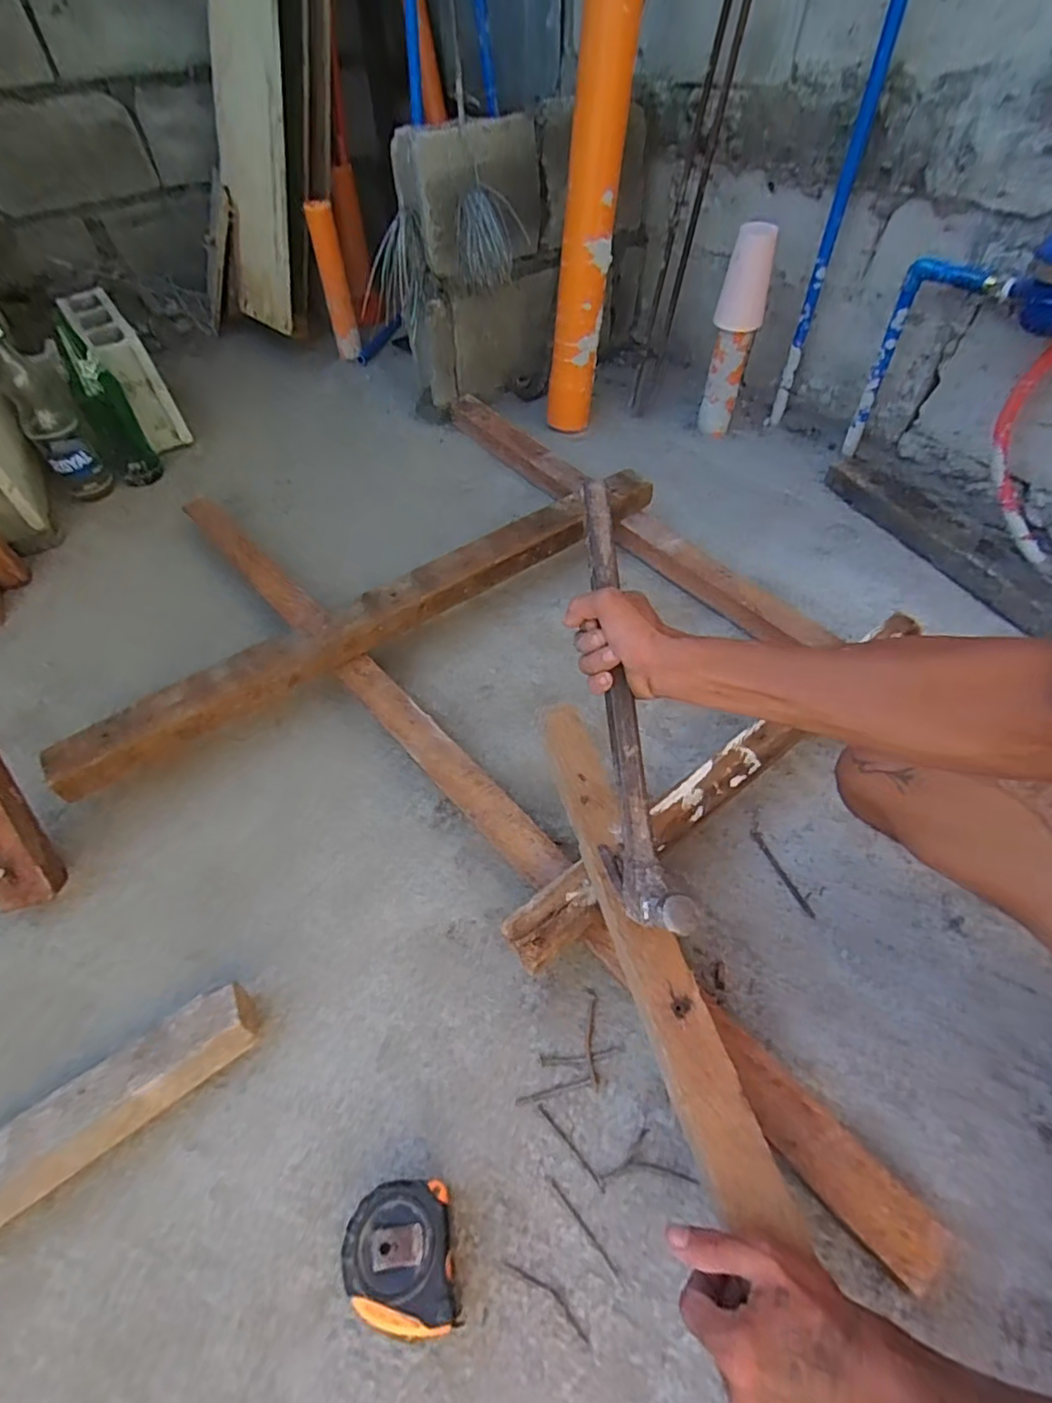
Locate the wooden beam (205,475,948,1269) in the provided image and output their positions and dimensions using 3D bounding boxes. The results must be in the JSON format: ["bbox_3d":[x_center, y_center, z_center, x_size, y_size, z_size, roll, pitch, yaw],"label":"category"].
[{"bbox_3d":[-0.120,0.042,0.720,0.066,0.055,1.210,-35,58,-24],"label":"wooden beam"}]

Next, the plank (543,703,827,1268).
[{"bbox_3d":[0.151,0.327,0.396,0.049,0.021,0.801,-15,56,-10],"label":"plank"}]

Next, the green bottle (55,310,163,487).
[{"bbox_3d":[-0.750,-0.514,1.057,0.071,0.235,0.068,3,51,4],"label":"green bottle"}]

